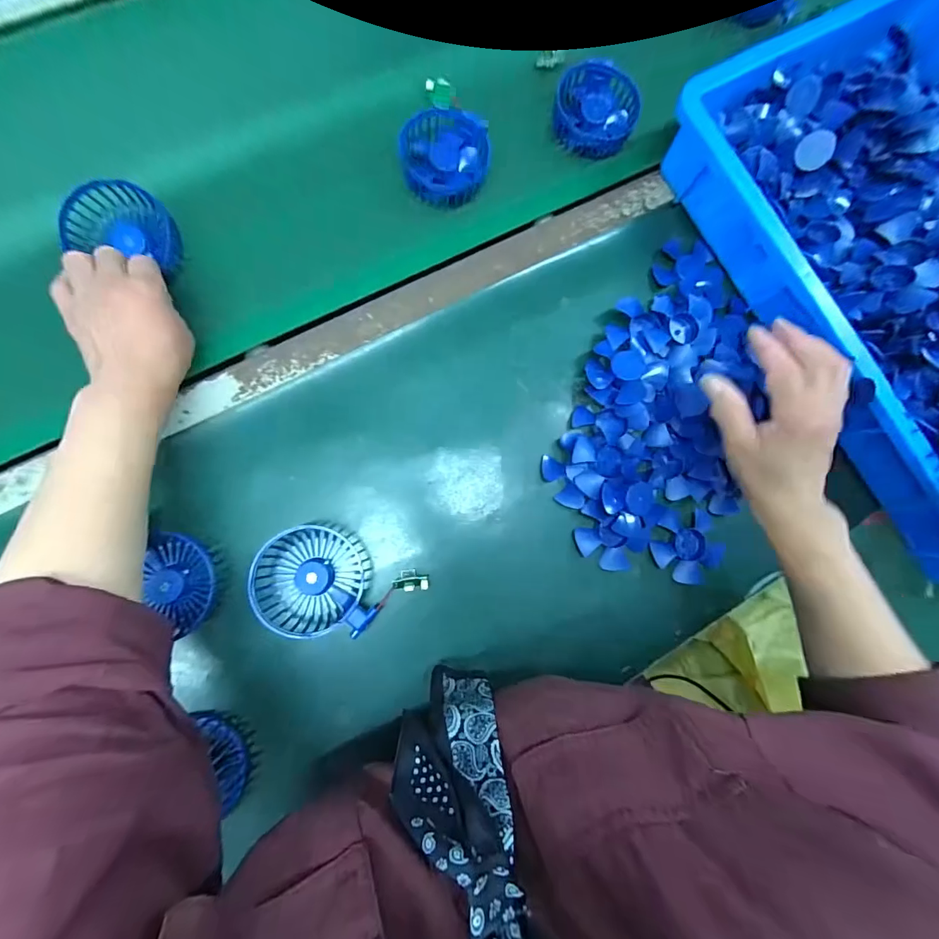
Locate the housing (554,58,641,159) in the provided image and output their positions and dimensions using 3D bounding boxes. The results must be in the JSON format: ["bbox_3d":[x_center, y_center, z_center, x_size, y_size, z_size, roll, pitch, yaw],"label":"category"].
[{"bbox_3d":[0.137,-0.391,0.448,0.087,0.034,0.101,9,82,-3],"label":"housing"}]

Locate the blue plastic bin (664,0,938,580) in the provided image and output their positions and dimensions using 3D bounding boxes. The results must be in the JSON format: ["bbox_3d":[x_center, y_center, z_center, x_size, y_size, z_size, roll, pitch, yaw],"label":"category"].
[{"bbox_3d":[0.501,-0.196,0.416,0.385,0.068,0.574,-31,86,-8],"label":"blue plastic bin"}]

